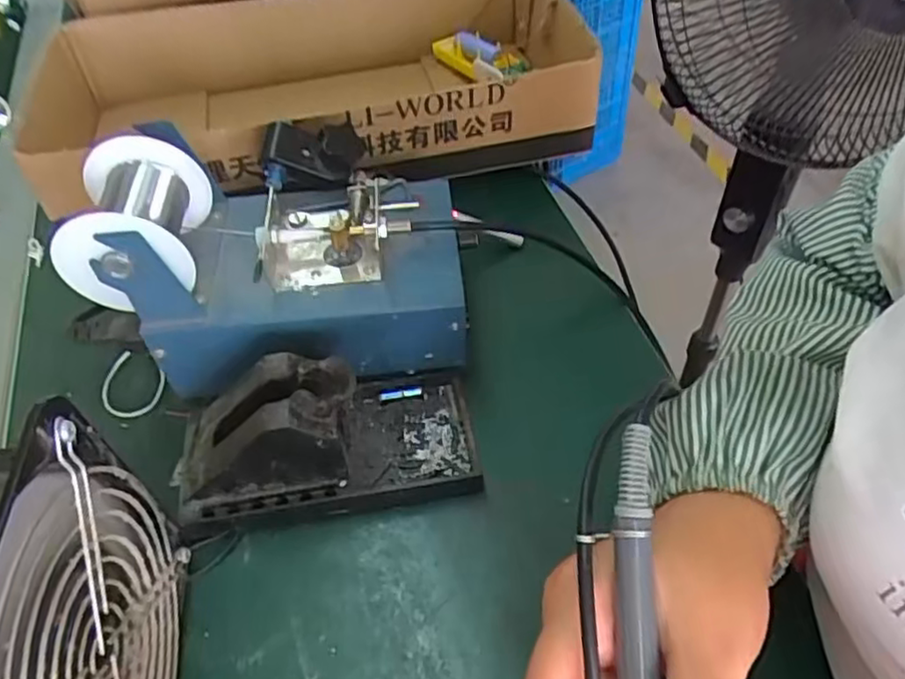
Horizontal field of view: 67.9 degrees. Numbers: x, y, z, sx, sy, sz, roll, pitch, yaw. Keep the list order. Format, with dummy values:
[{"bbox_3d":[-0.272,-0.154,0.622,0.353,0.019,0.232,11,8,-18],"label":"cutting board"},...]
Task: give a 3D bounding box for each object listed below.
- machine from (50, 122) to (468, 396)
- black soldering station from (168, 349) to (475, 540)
[{"bbox_3d":[-0.098,-0.060,0.401,0.199,0.130,0.134,-7,51,-2],"label":"machine"},{"bbox_3d":[-0.070,0.043,0.362,0.157,0.070,0.080,-9,51,-3],"label":"black soldering station"}]

